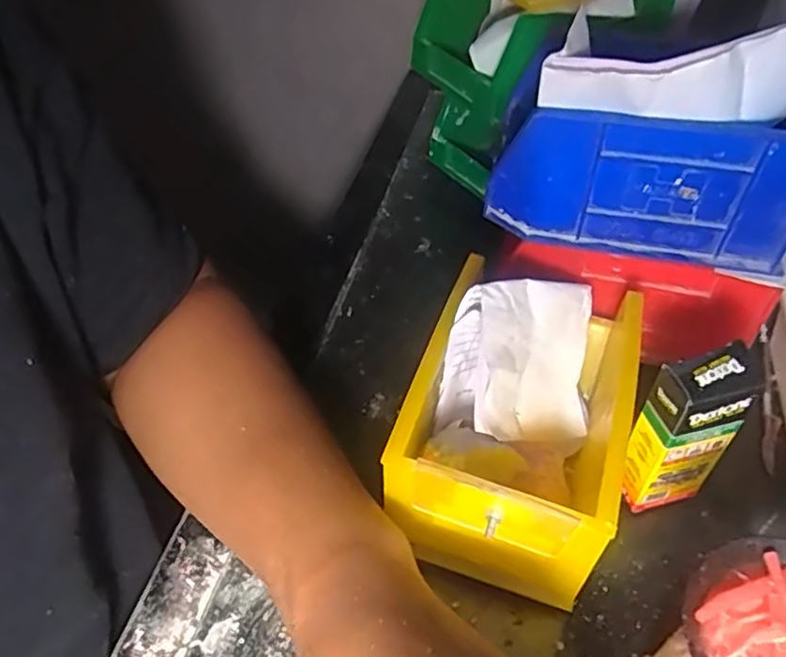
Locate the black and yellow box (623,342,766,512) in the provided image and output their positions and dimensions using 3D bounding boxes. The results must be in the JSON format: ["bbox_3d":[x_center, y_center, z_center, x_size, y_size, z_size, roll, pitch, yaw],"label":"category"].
[{"bbox_3d":[0.146,0.056,0.326,0.042,0.109,0.022,-10,47,-7],"label":"black and yellow box"}]

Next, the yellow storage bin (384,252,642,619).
[{"bbox_3d":[0.071,0.043,0.351,0.098,0.090,0.164,14,48,15],"label":"yellow storage bin"}]

